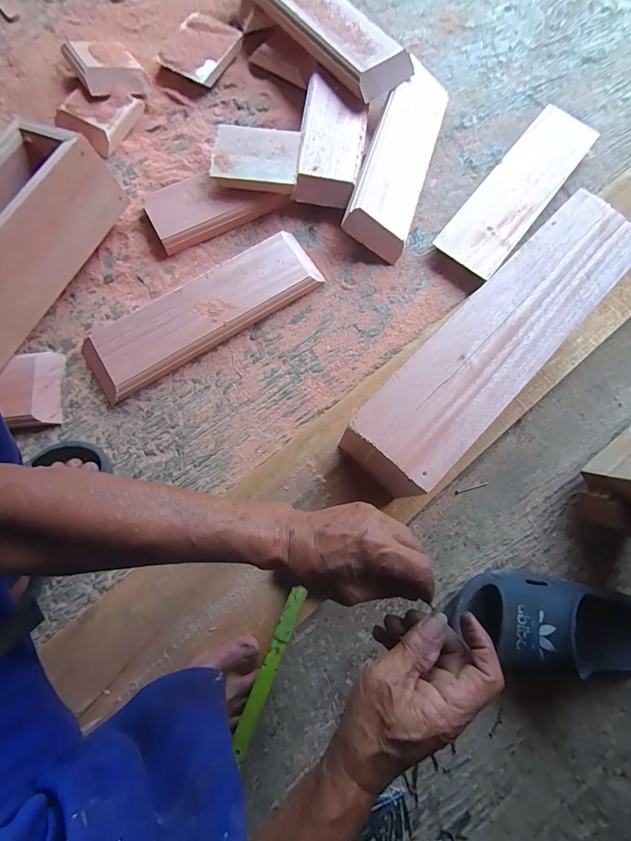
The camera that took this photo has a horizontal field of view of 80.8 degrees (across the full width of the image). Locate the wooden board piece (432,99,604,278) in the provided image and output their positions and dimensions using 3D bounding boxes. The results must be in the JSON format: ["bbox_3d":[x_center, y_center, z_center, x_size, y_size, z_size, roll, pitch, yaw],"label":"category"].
[{"bbox_3d":[0.355,-0.405,0.657,0.113,0.033,0.381,38,79,7],"label":"wooden board piece"}]

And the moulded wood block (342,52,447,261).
[{"bbox_3d":[0.144,-0.447,0.633,0.112,0.031,0.344,24,77,-23],"label":"moulded wood block"}]

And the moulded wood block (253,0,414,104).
[{"bbox_3d":[0.004,-0.711,0.653,0.105,0.028,0.392,-40,81,-9],"label":"moulded wood block"}]

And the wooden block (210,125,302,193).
[{"bbox_3d":[-0.098,-0.438,0.615,0.142,0.021,0.107,7,77,0],"label":"wooden block"}]

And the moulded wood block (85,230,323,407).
[{"bbox_3d":[-0.175,-0.171,0.587,0.381,0.032,0.105,-33,80,-8],"label":"moulded wood block"}]

